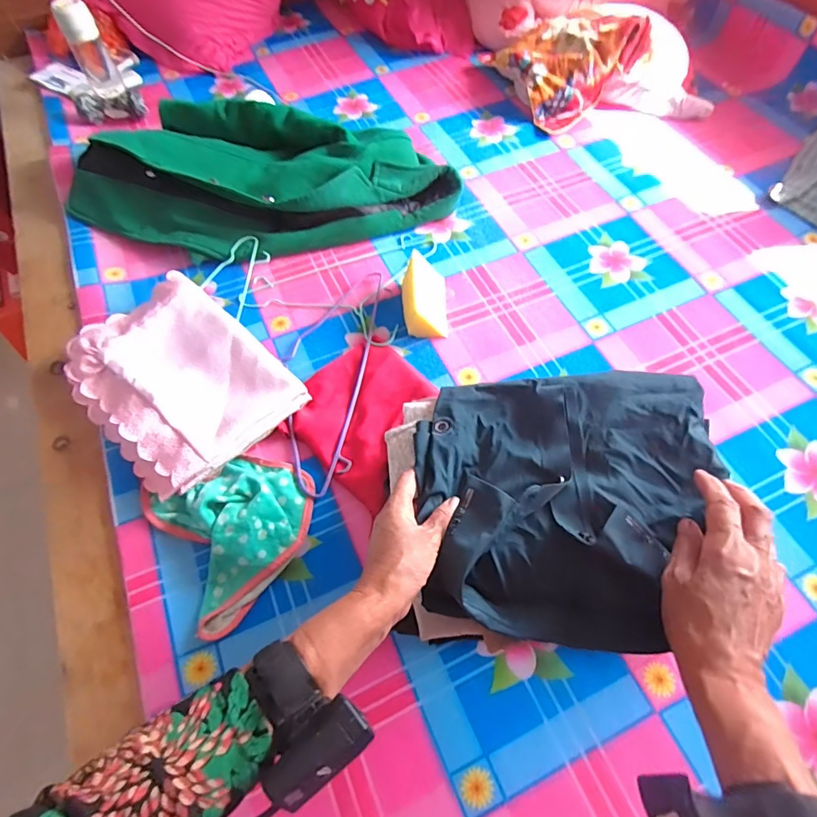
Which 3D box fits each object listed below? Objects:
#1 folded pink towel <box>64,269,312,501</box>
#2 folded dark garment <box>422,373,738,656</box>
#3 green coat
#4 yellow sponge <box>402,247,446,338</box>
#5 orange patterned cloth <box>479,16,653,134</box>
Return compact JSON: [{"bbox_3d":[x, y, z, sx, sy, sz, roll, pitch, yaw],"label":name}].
[{"bbox_3d":[-0.353,-0.041,0.735,0.313,0.062,0.247,40,69,20],"label":"folded pink towel"},{"bbox_3d":[0.141,0.078,0.439,0.257,0.049,0.243,1,61,1],"label":"folded dark garment"},{"bbox_3d":[-0.285,-0.442,0.932,0.707,0.110,0.311,11,62,7],"label":"green coat"},{"bbox_3d":[0.028,-0.196,0.827,0.076,0.059,0.139,0,61,1],"label":"yellow sponge"},{"bbox_3d":[0.371,-0.832,1.113,0.291,0.080,0.309,-30,70,9],"label":"orange patterned cloth"}]

